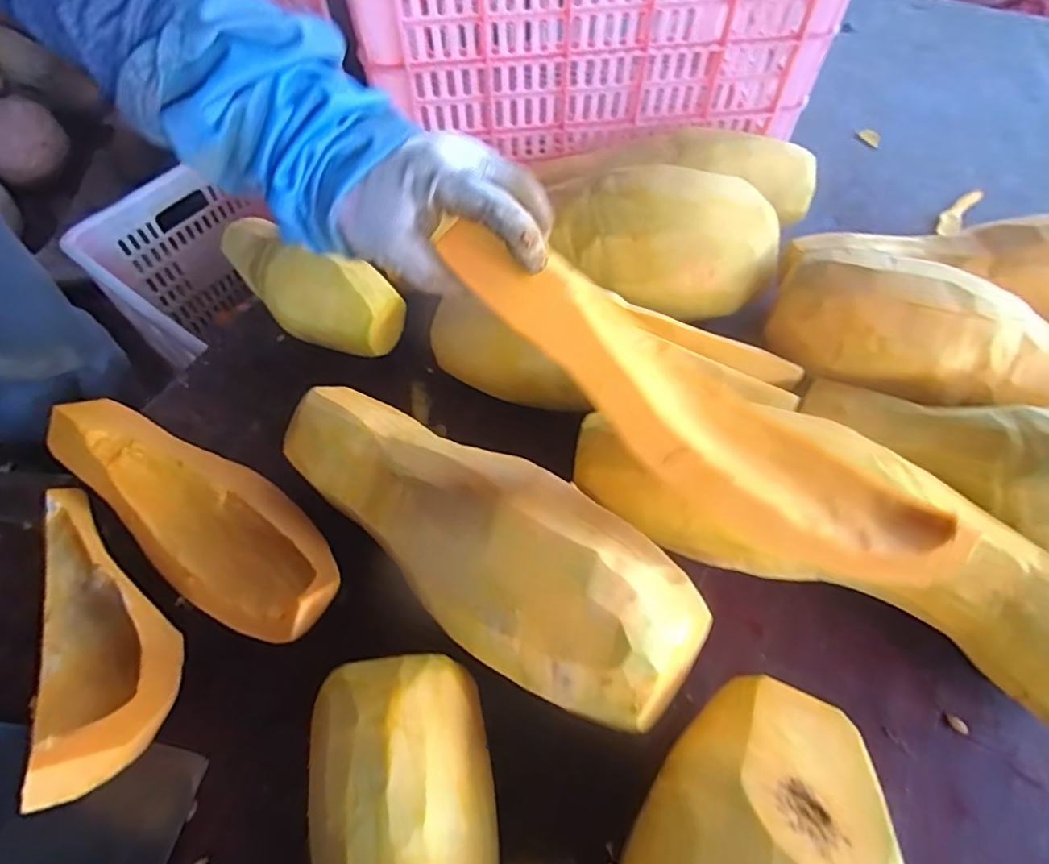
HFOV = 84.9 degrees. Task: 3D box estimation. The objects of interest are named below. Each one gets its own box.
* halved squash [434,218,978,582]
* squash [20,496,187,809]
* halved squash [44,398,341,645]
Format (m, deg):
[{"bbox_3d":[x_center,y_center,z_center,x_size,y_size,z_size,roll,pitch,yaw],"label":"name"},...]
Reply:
[{"bbox_3d":[0.092,-0.019,0.345,0.341,0.036,0.080,36,64,3],"label":"halved squash"},{"bbox_3d":[-0.334,0.143,0.433,0.100,0.061,0.266,-35,48,-19],"label":"squash"},{"bbox_3d":[-0.284,0.055,0.468,0.348,0.059,0.107,26,64,17],"label":"halved squash"}]

